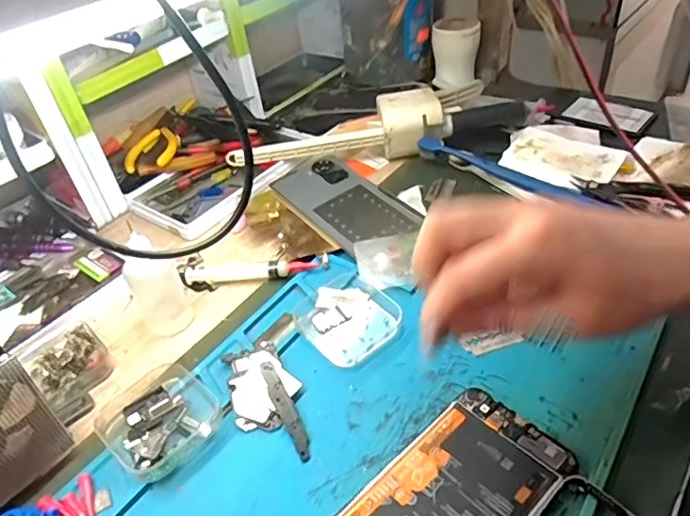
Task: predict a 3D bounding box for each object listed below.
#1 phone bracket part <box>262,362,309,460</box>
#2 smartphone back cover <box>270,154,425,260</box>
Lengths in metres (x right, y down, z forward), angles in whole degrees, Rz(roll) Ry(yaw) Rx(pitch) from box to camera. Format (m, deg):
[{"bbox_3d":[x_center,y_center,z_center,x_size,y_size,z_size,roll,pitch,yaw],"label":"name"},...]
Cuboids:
[{"bbox_3d":[-0.037,0.093,0.334,0.011,0.008,0.071,-24,44,-18],"label":"phone bracket part"},{"bbox_3d":[-0.004,-0.055,0.502,0.076,0.008,0.149,-30,46,-23],"label":"smartphone back cover"}]

